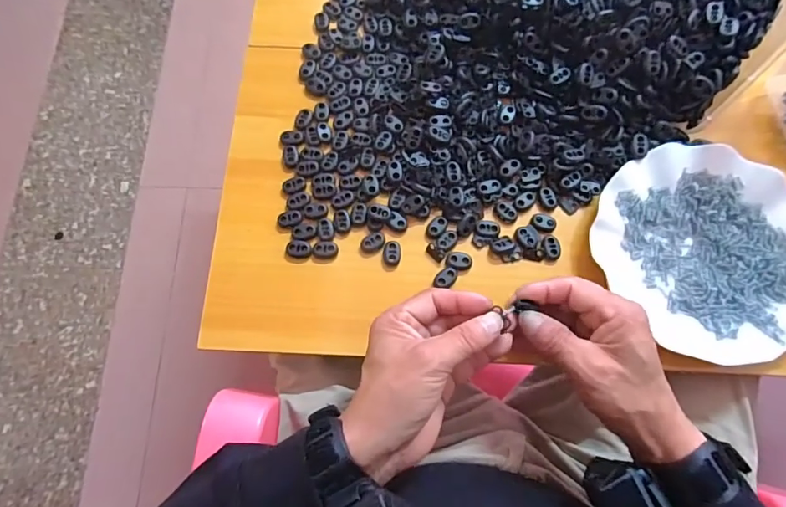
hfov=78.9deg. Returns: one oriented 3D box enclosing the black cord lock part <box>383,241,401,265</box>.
[{"bbox_3d":[-0.001,-0.001,0.408,0.015,0.010,0.020,7,73,2],"label":"black cord lock part"}]

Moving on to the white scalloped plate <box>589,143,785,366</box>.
[{"bbox_3d":[0.265,-0.007,0.396,0.163,0.019,0.178,-34,76,-10],"label":"white scalloped plate"}]

